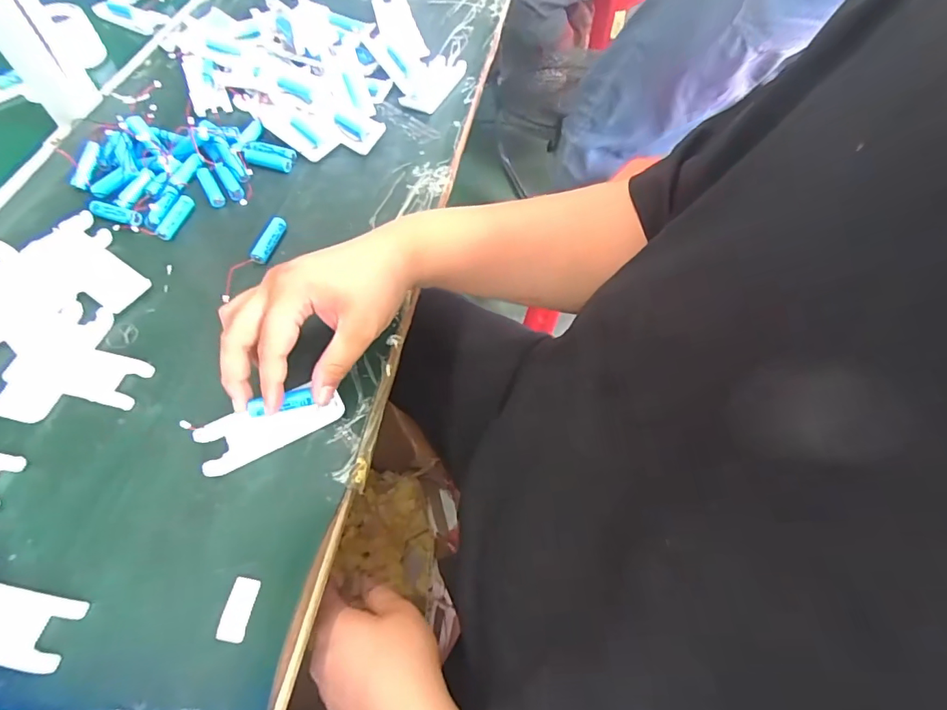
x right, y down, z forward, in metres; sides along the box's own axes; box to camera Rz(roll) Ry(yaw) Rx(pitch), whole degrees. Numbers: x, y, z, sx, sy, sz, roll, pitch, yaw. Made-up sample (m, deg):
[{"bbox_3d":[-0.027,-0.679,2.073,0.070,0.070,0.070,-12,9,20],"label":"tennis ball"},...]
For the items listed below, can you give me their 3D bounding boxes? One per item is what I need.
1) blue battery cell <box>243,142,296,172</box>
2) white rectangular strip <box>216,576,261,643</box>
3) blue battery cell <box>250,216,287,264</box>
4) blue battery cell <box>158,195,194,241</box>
[{"bbox_3d":[-0.218,-0.210,0.521,0.054,0.019,0.023,11,60,5],"label":"blue battery cell"},{"bbox_3d":[-0.149,0.160,0.309,0.018,0.004,0.036,7,59,3],"label":"white rectangular strip"},{"bbox_3d":[-0.193,-0.107,0.464,0.016,0.016,0.052,13,60,7],"label":"blue battery cell"},{"bbox_3d":[-0.288,-0.134,0.475,0.015,0.013,0.052,18,61,9],"label":"blue battery cell"}]

